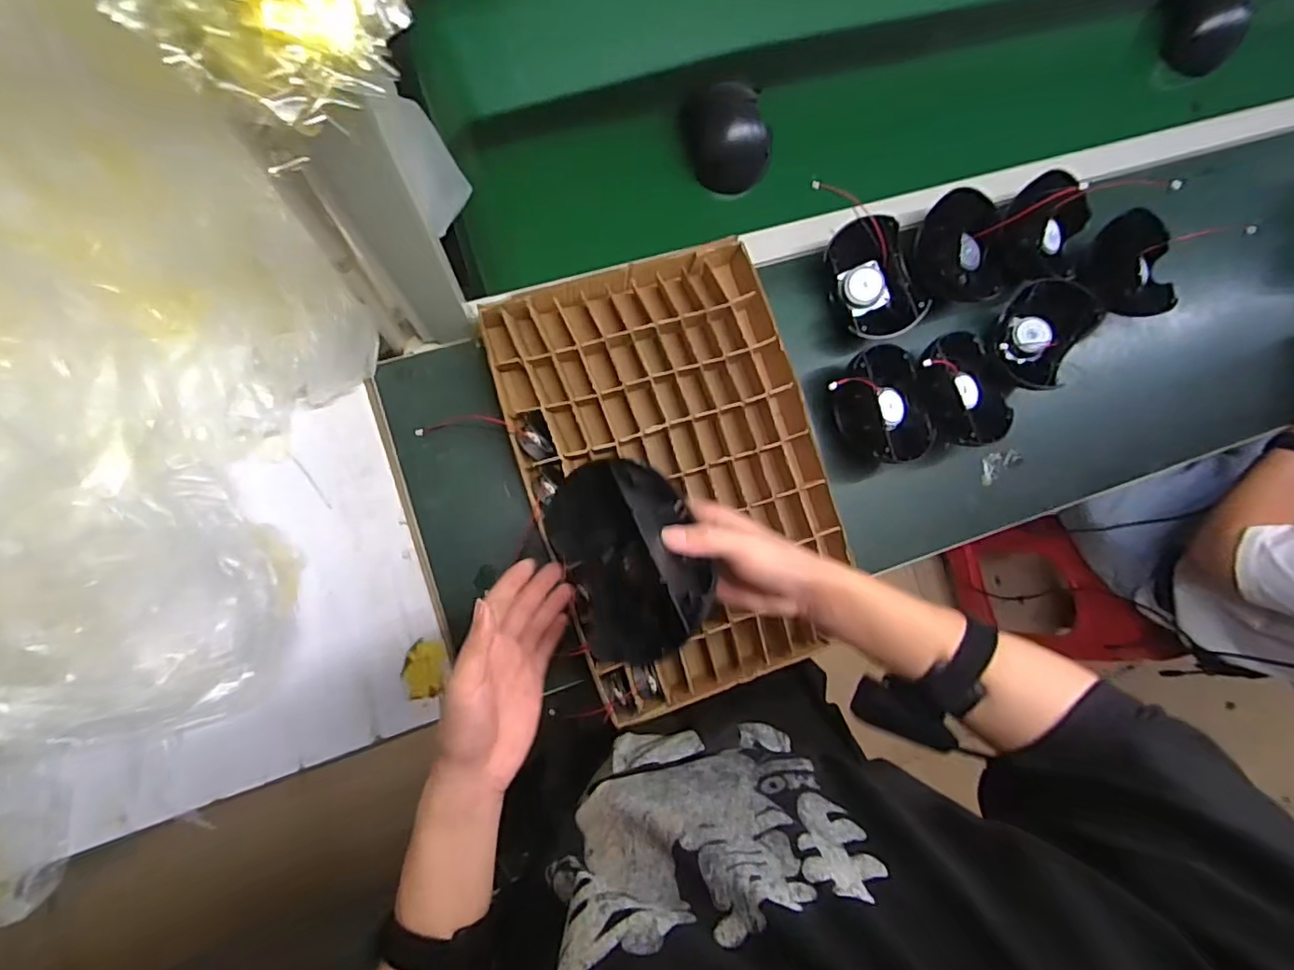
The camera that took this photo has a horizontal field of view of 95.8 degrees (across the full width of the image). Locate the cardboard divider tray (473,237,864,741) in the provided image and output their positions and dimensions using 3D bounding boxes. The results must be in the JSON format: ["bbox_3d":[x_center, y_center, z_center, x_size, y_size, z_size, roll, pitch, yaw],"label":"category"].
[{"bbox_3d":[0.037,-0.013,0.645,0.318,0.046,0.457,-18,88,-9],"label":"cardboard divider tray"}]

